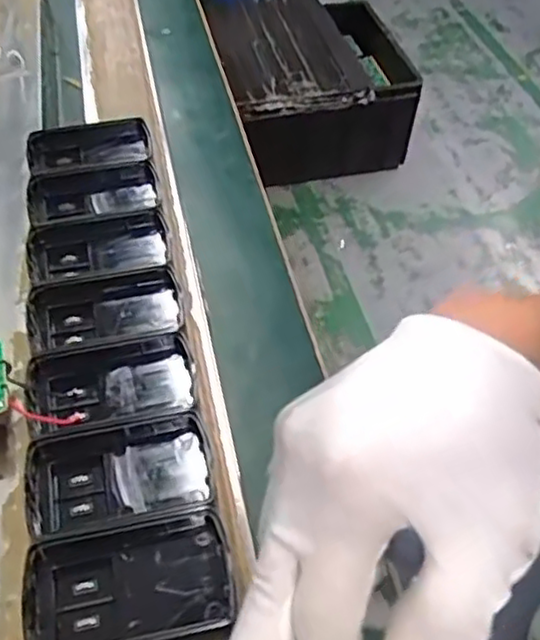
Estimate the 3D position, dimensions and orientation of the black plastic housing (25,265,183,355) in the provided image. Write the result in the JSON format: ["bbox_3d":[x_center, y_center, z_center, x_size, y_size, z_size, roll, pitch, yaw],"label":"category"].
[{"bbox_3d":[-0.078,-0.003,0.322,0.069,0.017,0.039,-16,52,-14],"label":"black plastic housing"}]

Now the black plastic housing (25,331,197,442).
[{"bbox_3d":[-0.069,0.028,0.294,0.069,0.014,0.041,-15,52,-14],"label":"black plastic housing"}]

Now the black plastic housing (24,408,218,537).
[{"bbox_3d":[-0.059,0.061,0.267,0.070,0.014,0.045,-12,51,-11],"label":"black plastic housing"}]

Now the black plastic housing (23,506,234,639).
[{"bbox_3d":[-0.050,0.094,0.238,0.070,0.015,0.043,-10,51,-10],"label":"black plastic housing"}]

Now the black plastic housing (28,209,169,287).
[{"bbox_3d":[-0.087,-0.034,0.346,0.068,0.016,0.044,-10,51,-10],"label":"black plastic housing"}]

